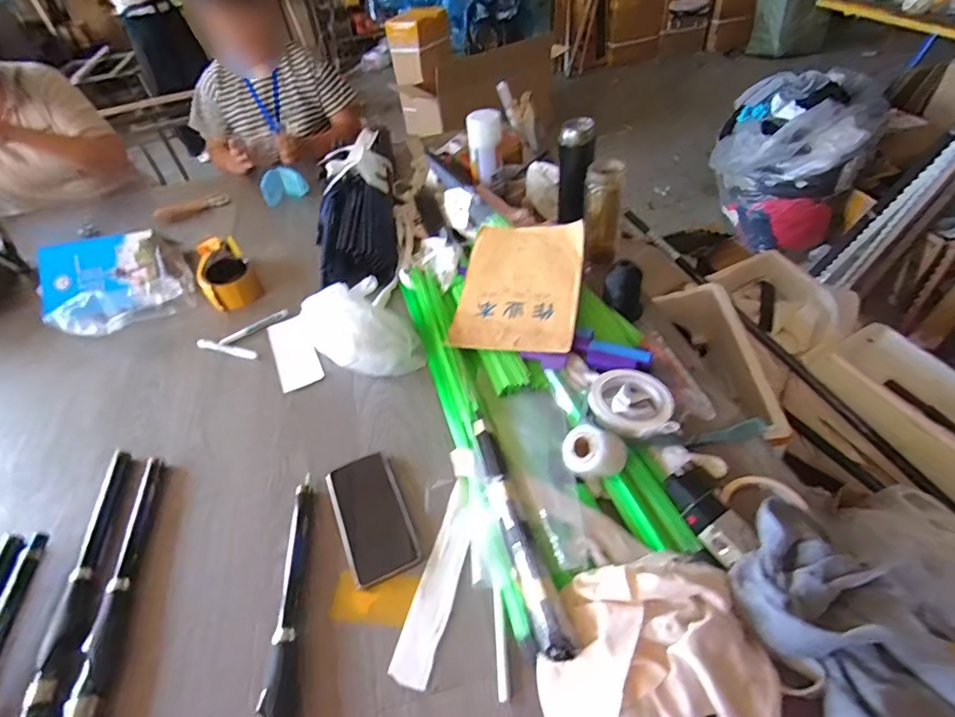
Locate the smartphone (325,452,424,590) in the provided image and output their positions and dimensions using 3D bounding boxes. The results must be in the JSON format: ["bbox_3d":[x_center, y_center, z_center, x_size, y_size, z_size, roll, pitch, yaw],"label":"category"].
[{"bbox_3d":[-0.127,0.186,0.580,0.080,0.004,0.153,-22,52,-13],"label":"smartphone"}]

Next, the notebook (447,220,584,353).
[{"bbox_3d":[0.067,-0.116,0.765,0.185,0.027,0.248,3,56,17],"label":"notebook"}]

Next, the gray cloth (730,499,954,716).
[{"bbox_3d":[0.329,0.249,0.420,0.155,0.060,0.254,-14,46,-6],"label":"gray cloth"}]

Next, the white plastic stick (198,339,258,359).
[{"bbox_3d":[-0.421,-0.016,0.816,0.115,0.012,0.017,10,45,16],"label":"white plastic stick"}]

